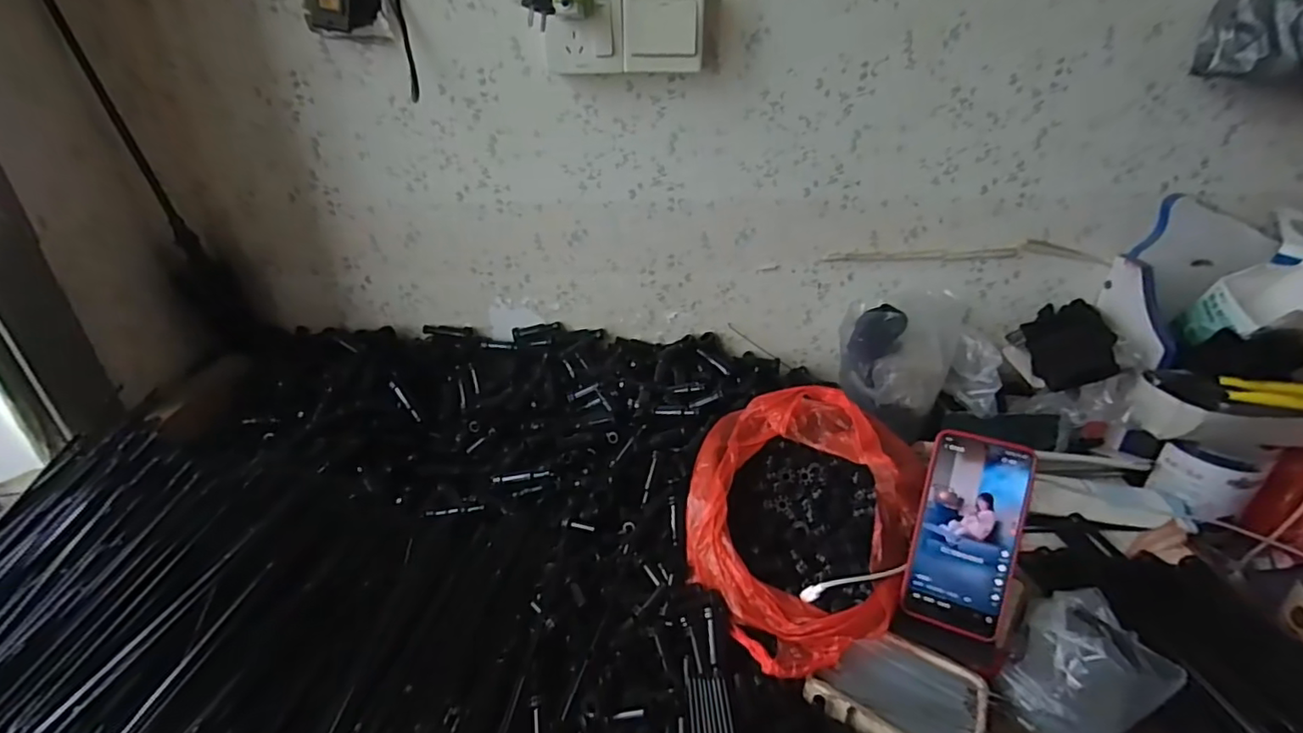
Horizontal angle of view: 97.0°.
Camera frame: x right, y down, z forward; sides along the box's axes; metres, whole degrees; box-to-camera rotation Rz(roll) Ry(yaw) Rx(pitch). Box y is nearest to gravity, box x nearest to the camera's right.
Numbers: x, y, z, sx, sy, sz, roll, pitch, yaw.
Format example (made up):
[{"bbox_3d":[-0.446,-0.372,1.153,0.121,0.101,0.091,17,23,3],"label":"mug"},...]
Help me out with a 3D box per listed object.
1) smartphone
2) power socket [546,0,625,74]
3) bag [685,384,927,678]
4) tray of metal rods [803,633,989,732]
[{"bbox_3d":[0.269,0.141,0.492,0.077,0.163,0.009,13,-3,22],"label":"smartphone"},{"bbox_3d":[-0.073,-0.370,0.630,0.081,0.085,0.041,-3,30,-5],"label":"power socket"},{"bbox_3d":[0.152,0.139,0.575,0.252,0.077,0.250,-28,44,-11],"label":"bag"},{"bbox_3d":[0.202,0.264,0.474,0.126,0.017,0.087,14,33,24],"label":"tray of metal rods"}]

